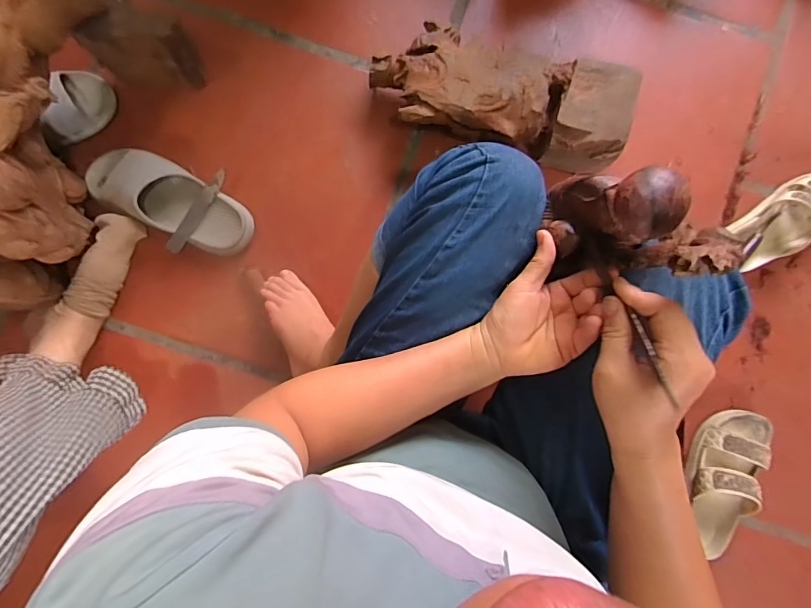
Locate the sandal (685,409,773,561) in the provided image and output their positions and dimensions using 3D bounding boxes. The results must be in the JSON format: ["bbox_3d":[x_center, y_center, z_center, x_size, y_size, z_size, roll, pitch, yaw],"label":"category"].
[{"bbox_3d":[0.474,0.263,0.656,0.088,0.074,0.215,17,87,-1],"label":"sandal"}]

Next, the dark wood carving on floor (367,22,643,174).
[{"bbox_3d":[0.135,-0.307,0.665,0.377,0.117,0.144,16,87,-2],"label":"dark wood carving on floor"}]

